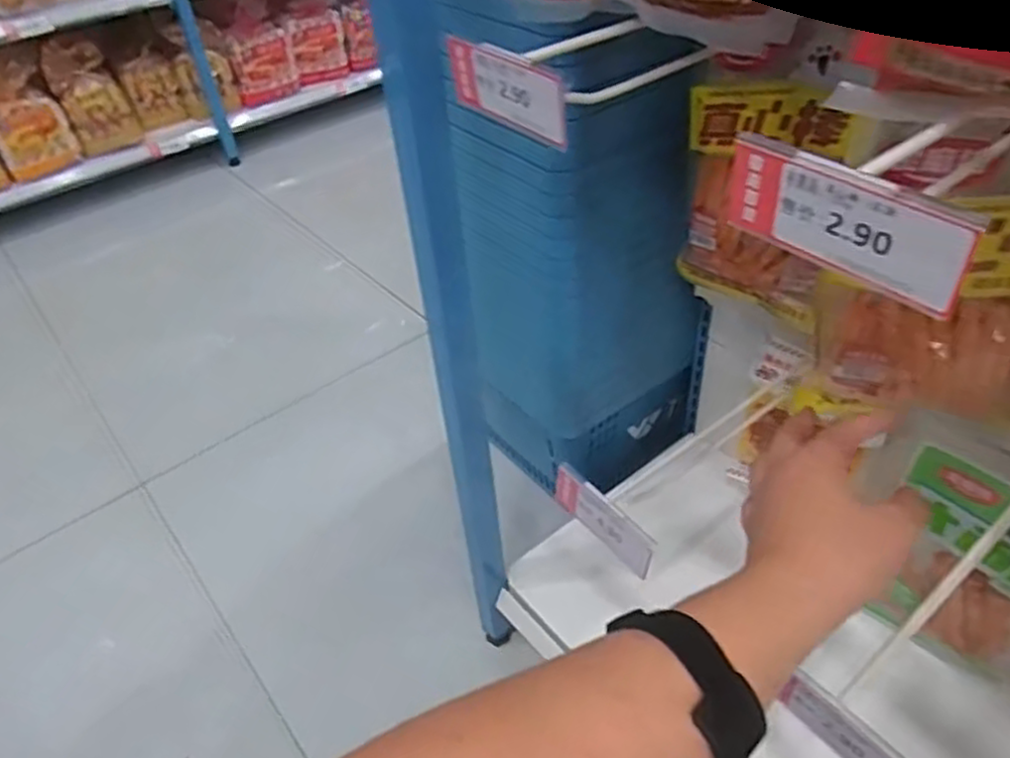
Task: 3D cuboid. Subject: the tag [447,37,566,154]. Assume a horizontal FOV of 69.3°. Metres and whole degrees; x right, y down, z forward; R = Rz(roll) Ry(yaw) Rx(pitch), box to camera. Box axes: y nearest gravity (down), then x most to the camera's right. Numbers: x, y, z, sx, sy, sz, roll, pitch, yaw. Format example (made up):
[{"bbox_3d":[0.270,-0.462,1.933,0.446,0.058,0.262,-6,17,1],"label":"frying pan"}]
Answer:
[{"bbox_3d":[0.002,-0.161,0.410,0.005,0.041,0.096,-31,49,-25],"label":"tag"}]

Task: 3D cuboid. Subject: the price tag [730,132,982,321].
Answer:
[{"bbox_3d":[0.131,-0.061,0.285,0.007,0.041,0.098,-31,47,-26],"label":"price tag"}]

